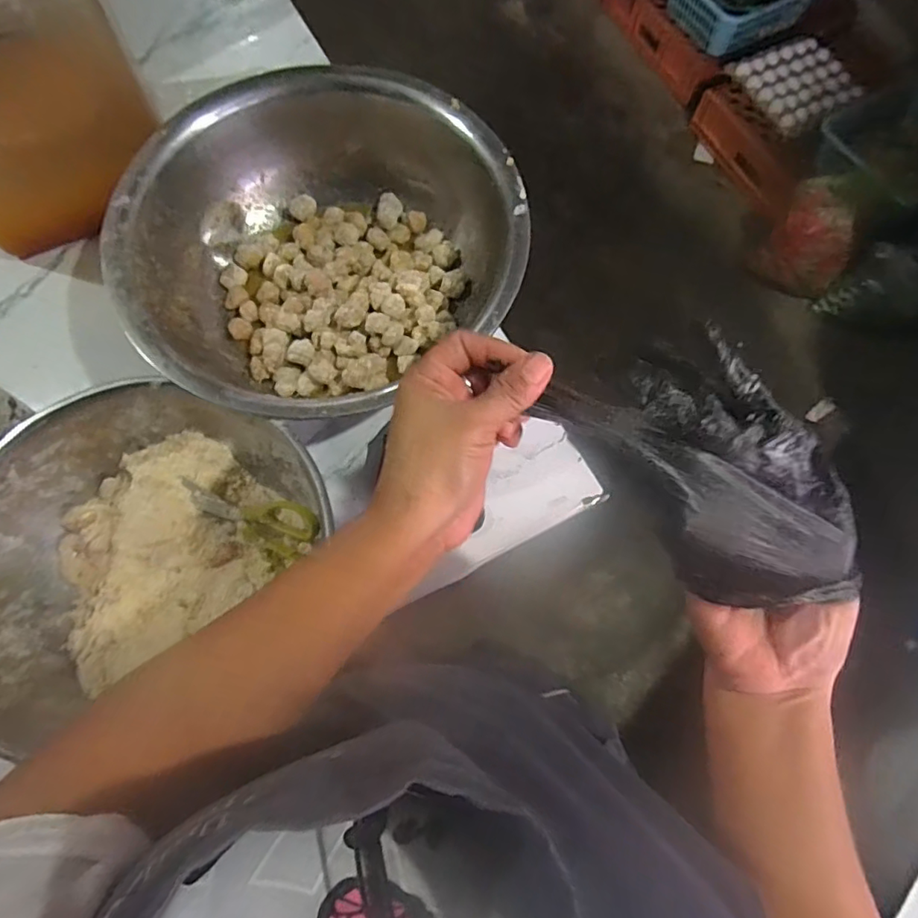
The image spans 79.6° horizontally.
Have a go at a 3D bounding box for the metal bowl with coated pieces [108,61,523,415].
[{"bbox_3d":[-0.145,-0.225,0.599,0.386,0.135,0.380,0,72,0],"label":"metal bowl with coated pieces"}]

